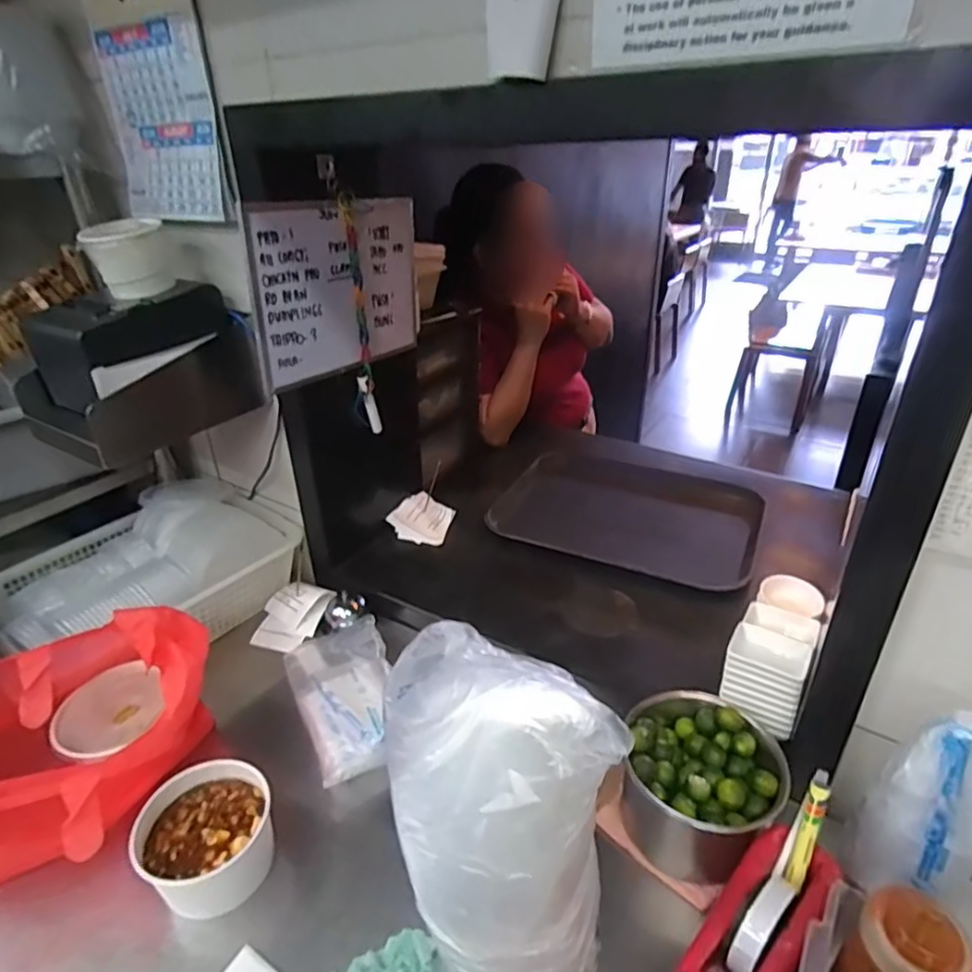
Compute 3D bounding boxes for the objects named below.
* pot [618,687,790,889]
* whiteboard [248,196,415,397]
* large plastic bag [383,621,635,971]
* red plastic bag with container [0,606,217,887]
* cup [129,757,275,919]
[{"bbox_3d":[0.216,0.304,0.623,0.144,0.121,0.131,-1,29,1],"label":"pot"},{"bbox_3d":[-0.195,-0.277,0.847,0.017,0.213,0.302,17,34,30],"label":"whiteboard"},{"bbox_3d":[0.002,0.260,0.486,0.186,0.291,0.118,21,36,34],"label":"large plastic bag"},{"bbox_3d":[-0.441,0.269,0.629,0.223,0.175,0.237,3,29,8],"label":"red plastic bag with container"},{"bbox_3d":[-0.273,0.353,0.603,0.118,0.069,0.133,-24,36,-34],"label":"cup"}]

